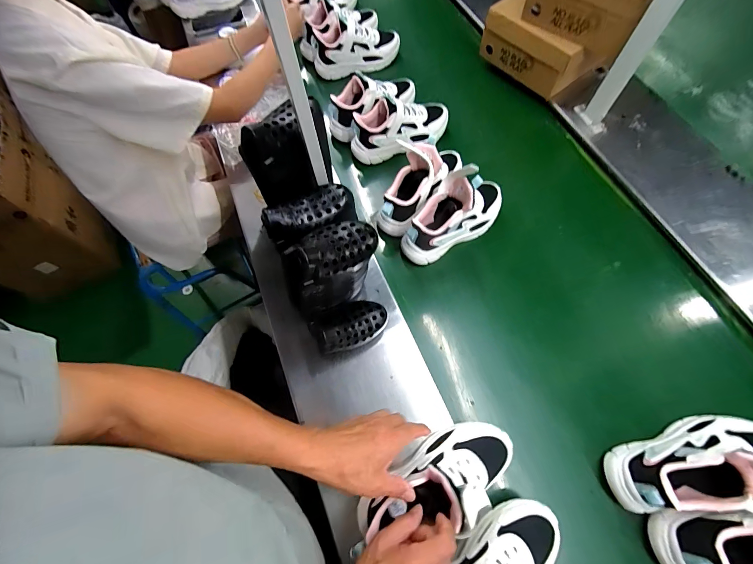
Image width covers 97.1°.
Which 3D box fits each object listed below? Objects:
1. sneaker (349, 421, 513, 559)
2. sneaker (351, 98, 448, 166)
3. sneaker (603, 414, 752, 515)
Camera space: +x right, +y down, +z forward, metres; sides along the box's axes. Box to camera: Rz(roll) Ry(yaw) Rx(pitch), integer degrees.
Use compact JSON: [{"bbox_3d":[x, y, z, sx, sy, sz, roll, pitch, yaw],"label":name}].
[{"bbox_3d":[0.087,0.275,0.456,0.228,0.129,0.099,-36,68,-13],"label":"sneaker"},{"bbox_3d":[0.057,-0.360,0.762,0.237,0.095,0.099,-17,65,-5],"label":"sneaker"},{"bbox_3d":[0.472,0.257,0.460,0.243,0.119,0.102,-18,65,-6],"label":"sneaker"}]

